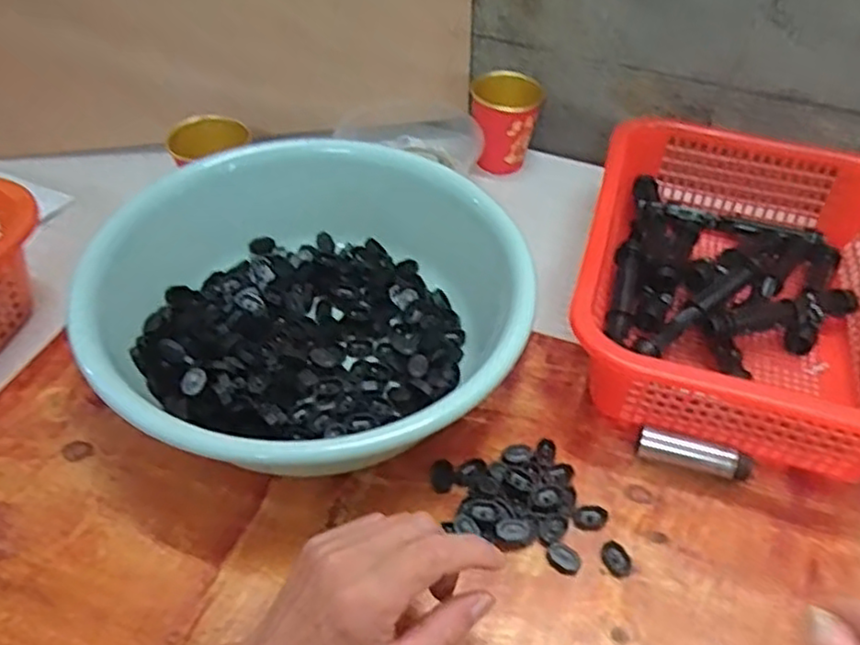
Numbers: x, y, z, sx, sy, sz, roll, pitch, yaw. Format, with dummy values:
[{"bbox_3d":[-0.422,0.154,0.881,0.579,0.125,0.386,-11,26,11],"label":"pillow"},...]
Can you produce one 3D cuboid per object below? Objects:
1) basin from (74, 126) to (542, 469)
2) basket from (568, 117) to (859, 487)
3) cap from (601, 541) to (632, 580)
[{"bbox_3d":[-0.086,-0.003,0.508,0.289,0.096,0.264,35,56,26],"label":"basin"},{"bbox_3d":[0.256,-0.043,0.576,0.251,0.096,0.325,13,49,10],"label":"basket"},{"bbox_3d":[0.118,0.150,0.450,0.016,0.004,0.023,-19,52,-14],"label":"cap"}]

